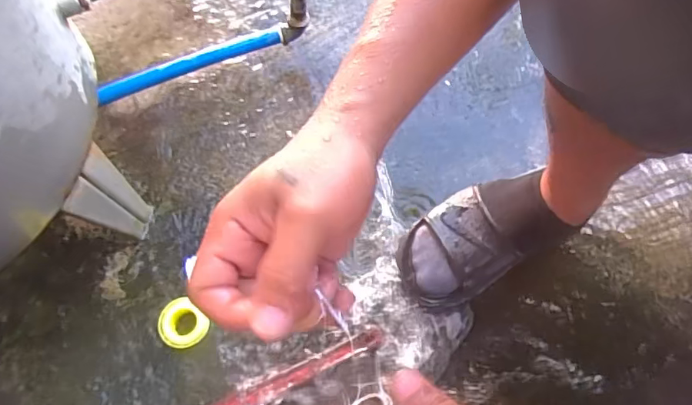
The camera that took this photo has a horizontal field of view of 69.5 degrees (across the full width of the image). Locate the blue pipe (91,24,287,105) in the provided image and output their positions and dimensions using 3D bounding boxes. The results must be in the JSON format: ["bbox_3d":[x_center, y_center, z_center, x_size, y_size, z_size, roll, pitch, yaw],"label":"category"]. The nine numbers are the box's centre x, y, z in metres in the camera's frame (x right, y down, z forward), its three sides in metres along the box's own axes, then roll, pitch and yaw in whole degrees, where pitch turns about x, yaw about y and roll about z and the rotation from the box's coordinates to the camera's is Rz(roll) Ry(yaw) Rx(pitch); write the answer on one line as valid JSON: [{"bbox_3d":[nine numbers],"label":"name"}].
[{"bbox_3d":[-0.196,-0.177,0.633,0.234,0.025,0.020,-23,70,-9],"label":"blue pipe"}]

